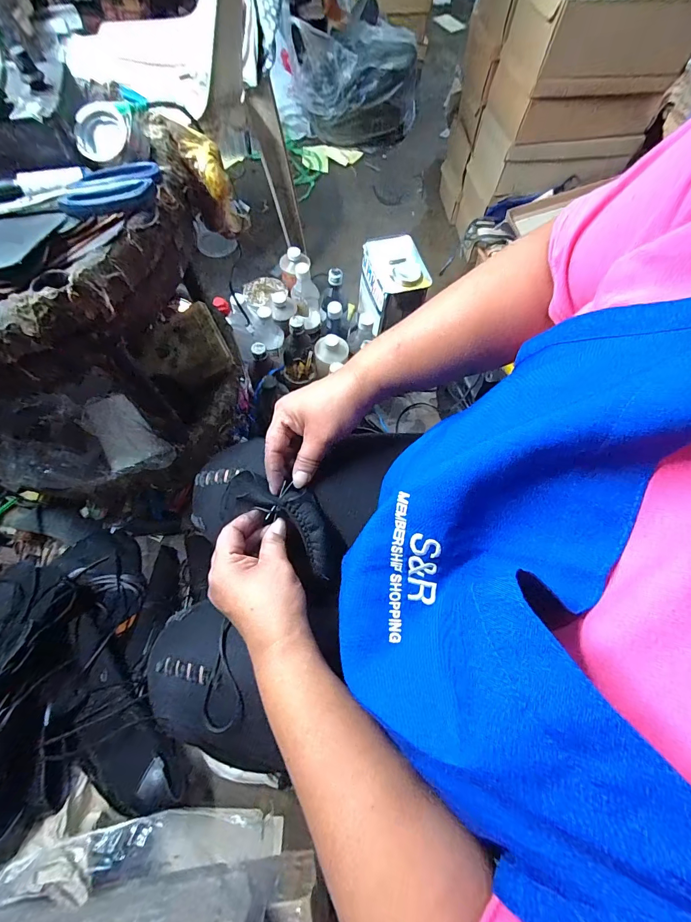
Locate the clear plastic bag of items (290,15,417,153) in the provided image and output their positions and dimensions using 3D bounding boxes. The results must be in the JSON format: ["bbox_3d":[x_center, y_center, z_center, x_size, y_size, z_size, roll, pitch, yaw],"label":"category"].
[{"bbox_3d":[0.036,-1.188,1.195,0.401,0.257,0.179,4,68,-1],"label":"clear plastic bag of items"}]

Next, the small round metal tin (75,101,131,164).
[{"bbox_3d":[-0.218,-0.294,0.335,0.040,0.046,0.023,16,29,-29],"label":"small round metal tin"}]

